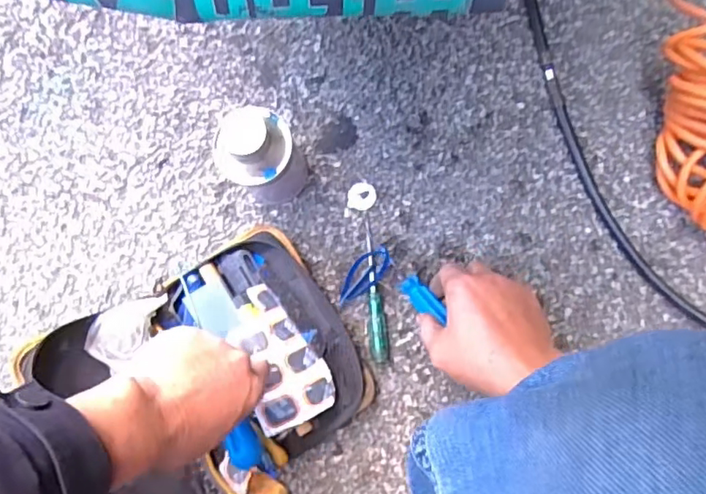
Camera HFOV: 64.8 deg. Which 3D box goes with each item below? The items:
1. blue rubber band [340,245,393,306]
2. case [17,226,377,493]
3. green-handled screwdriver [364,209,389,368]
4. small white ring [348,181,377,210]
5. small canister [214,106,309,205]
[{"bbox_3d":[0.009,0.027,0.527,0.029,0.017,0.066,42,89,7],"label":"blue rubber band"},{"bbox_3d":[-0.121,0.115,0.488,0.233,0.096,0.209,-33,83,0],"label":"case"},{"bbox_3d":[0.021,0.038,0.525,0.017,0.015,0.138,-4,84,4],"label":"green-handled screwdriver"},{"bbox_3d":[0.009,-0.049,0.541,0.027,0.004,0.027,0,84,4],"label":"small white ring"},{"bbox_3d":[-0.080,-0.080,0.489,0.059,0.129,0.067,41,88,7],"label":"small canister"}]

